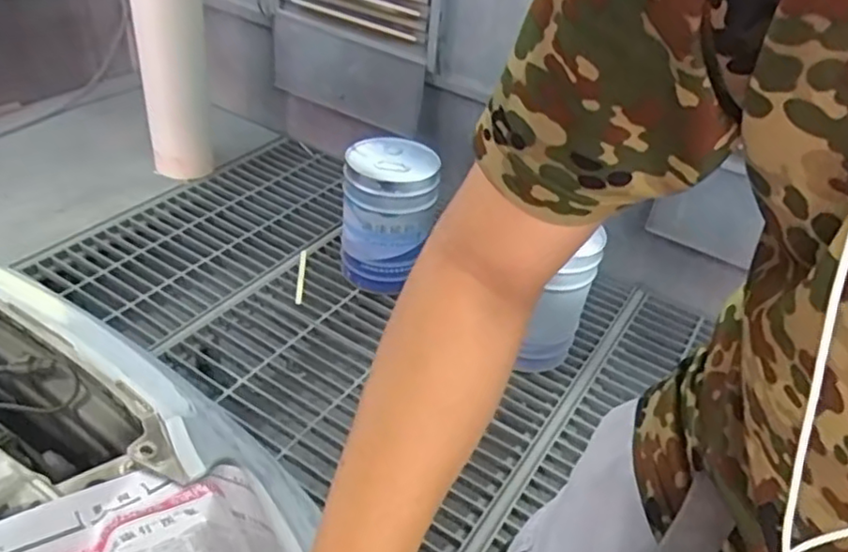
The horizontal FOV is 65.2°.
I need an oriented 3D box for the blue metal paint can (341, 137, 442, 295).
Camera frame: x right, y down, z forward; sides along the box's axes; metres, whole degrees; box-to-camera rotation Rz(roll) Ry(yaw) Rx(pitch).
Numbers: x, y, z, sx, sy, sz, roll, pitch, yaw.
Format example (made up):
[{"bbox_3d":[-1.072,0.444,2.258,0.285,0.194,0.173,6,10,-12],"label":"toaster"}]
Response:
[{"bbox_3d":[-0.113,-0.175,1.968,0.271,0.363,0.284,7,37,-7],"label":"blue metal paint can"}]

